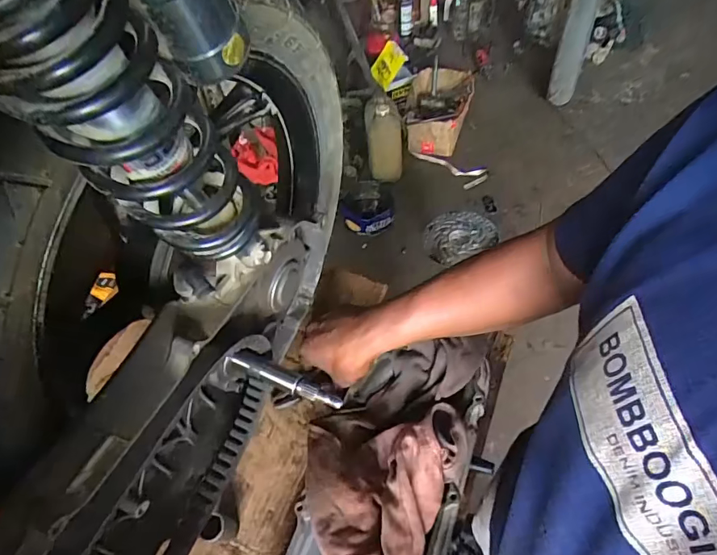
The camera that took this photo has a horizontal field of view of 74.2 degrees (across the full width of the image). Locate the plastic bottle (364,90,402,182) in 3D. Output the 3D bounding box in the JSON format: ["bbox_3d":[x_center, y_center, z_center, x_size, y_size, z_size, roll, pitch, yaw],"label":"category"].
[{"bbox_3d":[0.099,-0.522,1.801,0.134,0.308,0.153,0,56,4],"label":"plastic bottle"}]

